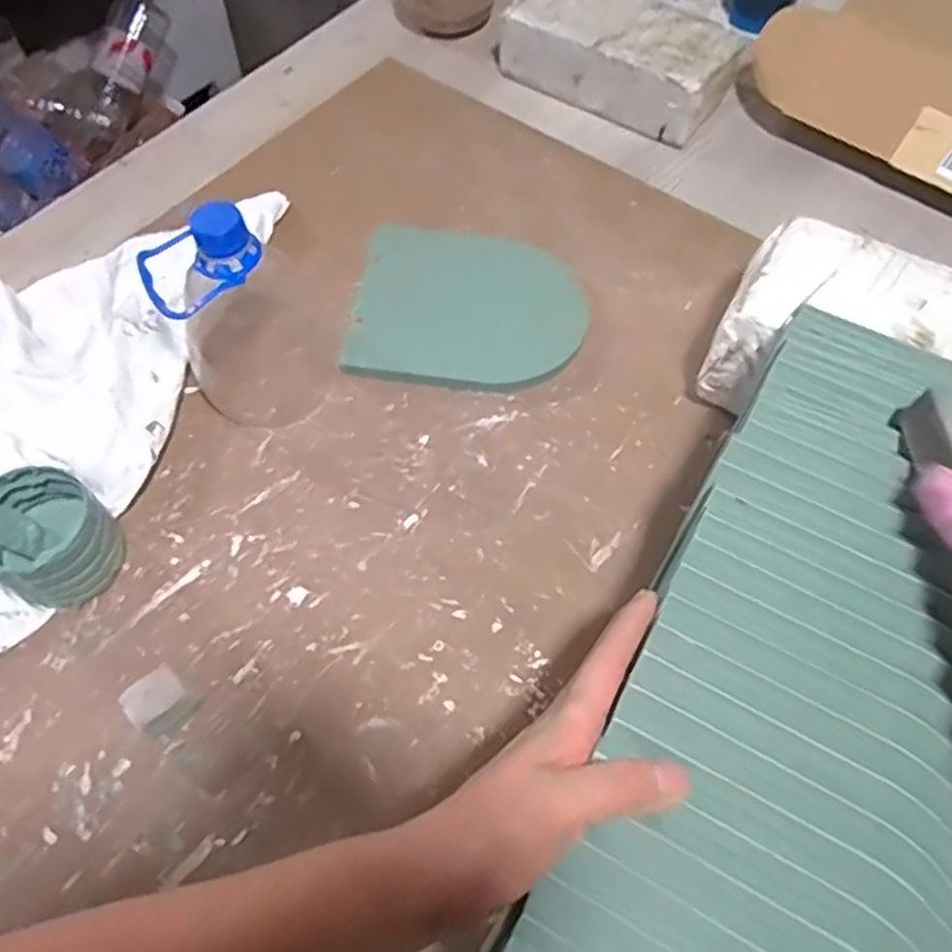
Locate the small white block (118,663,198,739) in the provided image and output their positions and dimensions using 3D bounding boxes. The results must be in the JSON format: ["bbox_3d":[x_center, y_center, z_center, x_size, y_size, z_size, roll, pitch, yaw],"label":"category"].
[{"bbox_3d":[-0.173,0.123,0.397,0.030,0.030,0.022,-38,68,-21],"label":"small white block"}]

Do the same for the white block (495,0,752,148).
[{"bbox_3d":[0.132,-0.391,0.675,0.212,0.063,0.104,28,63,14],"label":"white block"}]

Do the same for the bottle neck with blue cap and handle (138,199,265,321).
[{"bbox_3d":[-0.159,-0.124,0.421,0.068,0.040,0.035,-38,67,-20],"label":"bottle neck with blue cap and handle"}]

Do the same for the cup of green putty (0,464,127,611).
[{"bbox_3d":[-0.245,0.038,0.423,0.061,0.071,0.063,1,60,-1],"label":"cup of green putty"}]

